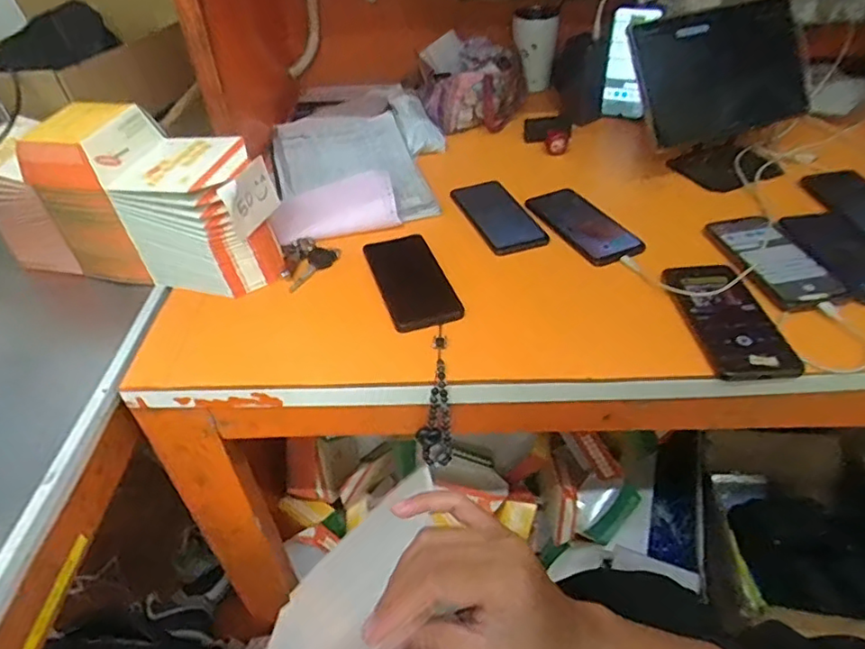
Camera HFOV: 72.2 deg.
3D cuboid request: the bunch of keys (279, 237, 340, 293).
[{"bbox_3d":[-0.156,-0.080,0.718,0.058,0.026,0.082,28,51,32],"label":"bunch of keys"}]

